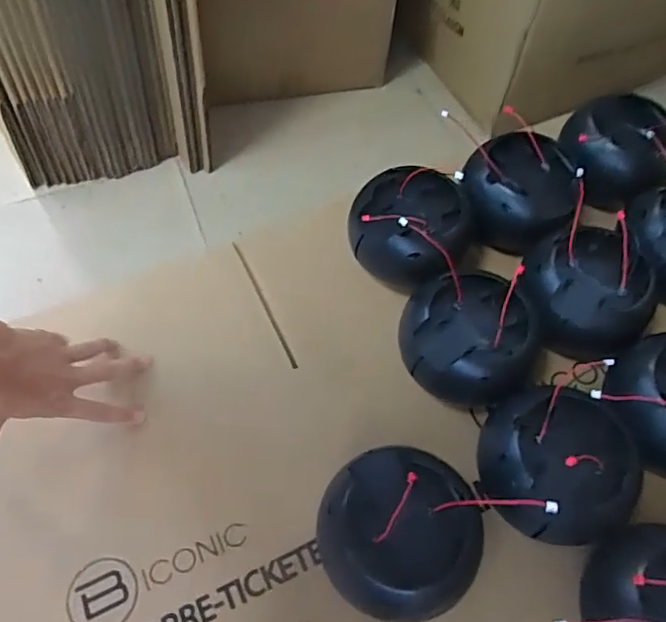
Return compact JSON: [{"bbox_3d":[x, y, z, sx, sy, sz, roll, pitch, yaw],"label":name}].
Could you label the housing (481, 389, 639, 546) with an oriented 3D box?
[{"bbox_3d":[0.192,0.132,0.494,0.121,0.083,0.115,0,62,-1],"label":"housing"}]

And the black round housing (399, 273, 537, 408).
[{"bbox_3d":[0.128,0.030,0.558,0.120,0.082,0.110,0,62,-1],"label":"black round housing"}]

